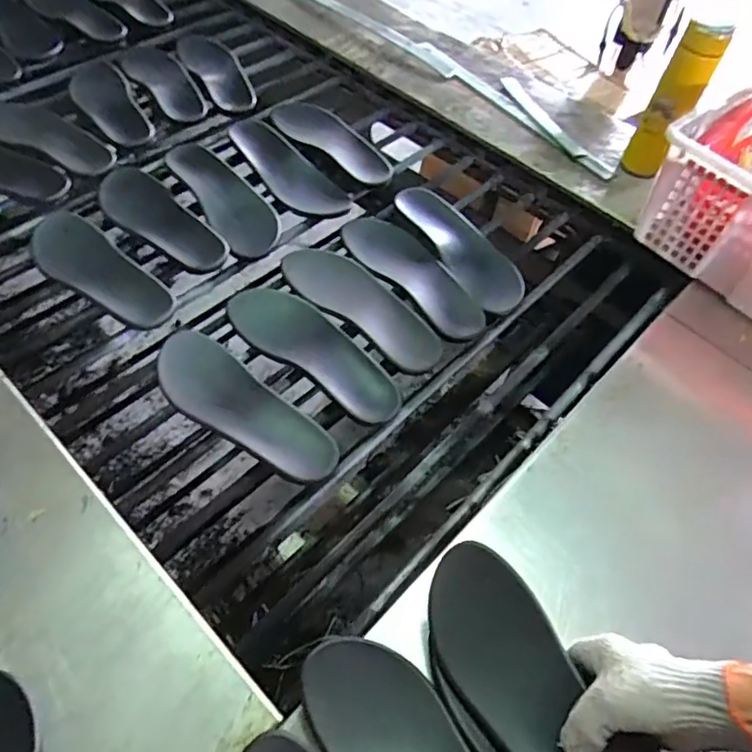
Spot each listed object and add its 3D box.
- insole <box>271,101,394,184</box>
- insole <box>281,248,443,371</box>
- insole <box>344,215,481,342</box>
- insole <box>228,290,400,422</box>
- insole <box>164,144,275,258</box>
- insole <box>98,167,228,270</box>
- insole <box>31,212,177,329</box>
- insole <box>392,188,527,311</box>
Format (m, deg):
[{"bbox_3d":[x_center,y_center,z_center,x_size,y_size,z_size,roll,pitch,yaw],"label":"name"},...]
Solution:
[{"bbox_3d":[-0.072,-0.402,0.957,0.263,0.017,0.088,41,62,18],"label":"insole"},{"bbox_3d":[-0.017,-0.101,0.771,0.260,0.016,0.092,39,61,17],"label":"insole"},{"bbox_3d":[0.052,-0.148,0.797,0.081,0.011,0.258,-30,66,-23],"label":"insole"},{"bbox_3d":[-0.074,-0.044,0.709,0.260,0.023,0.093,36,60,15],"label":"insole"},{"bbox_3d":[-0.233,-0.276,0.877,0.096,0.034,0.255,-31,66,-23],"label":"insole"},{"bbox_3d":[-0.314,-0.227,0.825,0.255,0.013,0.091,41,62,18],"label":"insole"},{"bbox_3d":[-0.377,-0.145,0.768,0.260,0.017,0.094,37,61,16],"label":"insole"},{"bbox_3d":[0.124,-0.195,0.825,0.086,0.024,0.239,-23,63,-20],"label":"insole"}]

